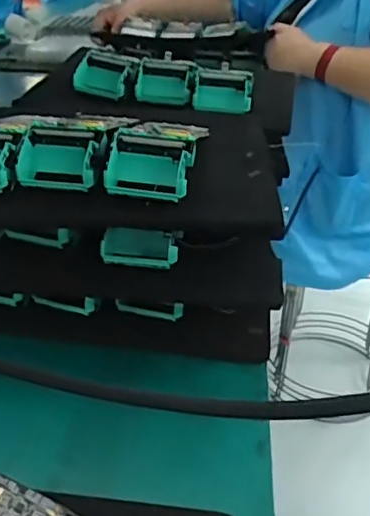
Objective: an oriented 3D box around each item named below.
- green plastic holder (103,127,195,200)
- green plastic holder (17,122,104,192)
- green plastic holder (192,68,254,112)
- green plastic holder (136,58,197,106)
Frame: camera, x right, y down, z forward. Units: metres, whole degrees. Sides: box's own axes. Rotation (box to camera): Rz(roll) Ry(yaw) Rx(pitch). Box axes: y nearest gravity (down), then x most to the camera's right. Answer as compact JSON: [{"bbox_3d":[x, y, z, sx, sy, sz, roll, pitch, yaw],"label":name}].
[{"bbox_3d":[-0.032,-0.077,0.486,0.076,0.045,0.042,5,31,8],"label":"green plastic holder"},{"bbox_3d":[-0.110,-0.087,0.506,0.075,0.045,0.044,6,31,9],"label":"green plastic holder"},{"bbox_3d":[0.047,-0.204,0.702,0.073,0.041,0.058,2,31,2],"label":"green plastic holder"},{"bbox_3d":[-0.026,-0.223,0.723,0.072,0.043,0.044,4,31,6],"label":"green plastic holder"}]

